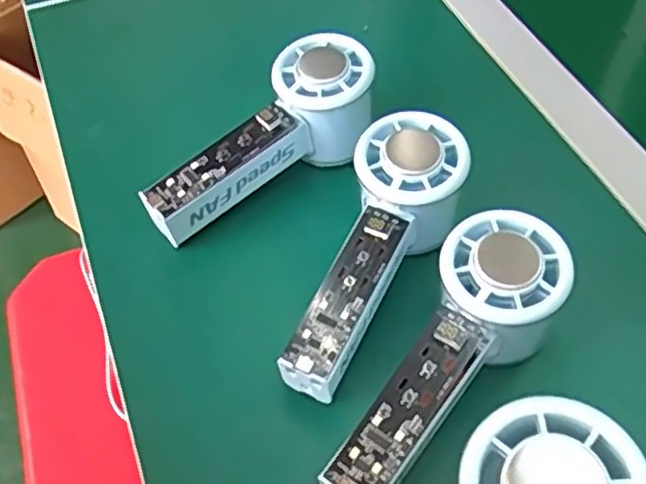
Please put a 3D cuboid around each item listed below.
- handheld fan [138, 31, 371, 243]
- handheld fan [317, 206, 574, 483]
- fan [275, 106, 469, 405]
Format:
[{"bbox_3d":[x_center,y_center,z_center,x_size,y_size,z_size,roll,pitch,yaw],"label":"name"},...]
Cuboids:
[{"bbox_3d":[-0.033,-0.055,0.404,0.153,0.055,0.051,-39,61,-10],"label":"handheld fan"},{"bbox_3d":[0.056,0.054,0.309,0.053,0.036,0.153,33,75,23],"label":"handheld fan"},{"bbox_3d":[0.027,0.006,0.352,0.058,0.047,0.157,23,72,17],"label":"fan"}]

